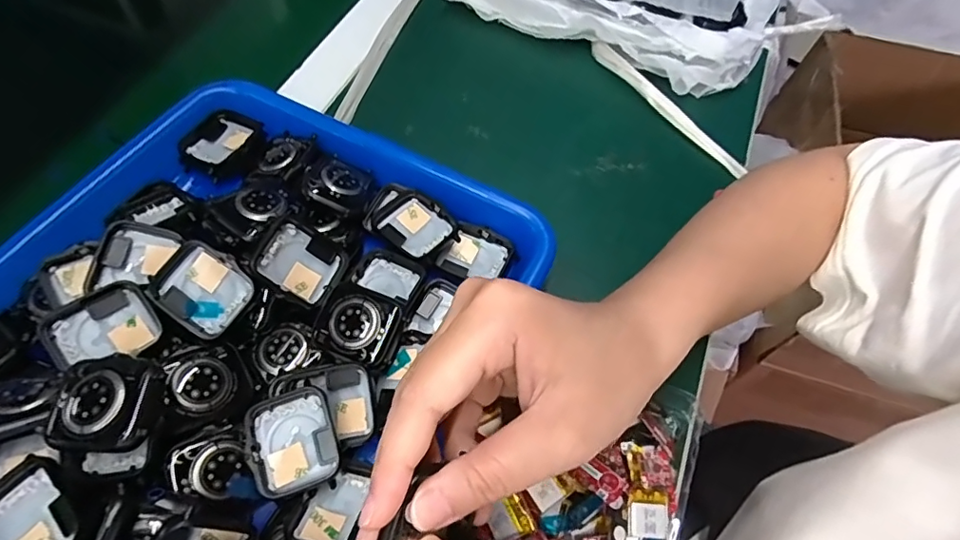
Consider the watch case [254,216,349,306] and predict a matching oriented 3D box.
[{"bbox_3d":[-0.090,-0.004,0.271,0.040,0.013,0.035,39,67,-28],"label":"watch case"}]

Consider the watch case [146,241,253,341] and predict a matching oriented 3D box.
[{"bbox_3d":[-0.133,0.008,0.257,0.041,0.009,0.036,37,77,0],"label":"watch case"}]

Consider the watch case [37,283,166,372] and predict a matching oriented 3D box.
[{"bbox_3d":[-0.170,0.027,0.244,0.041,0.011,0.034,-38,89,-28],"label":"watch case"}]

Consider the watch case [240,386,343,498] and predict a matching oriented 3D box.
[{"bbox_3d":[-0.082,0.075,0.237,0.037,0.011,0.041,-19,63,-14],"label":"watch case"}]

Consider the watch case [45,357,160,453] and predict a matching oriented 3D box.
[{"bbox_3d":[-0.149,0.052,0.212,0.040,0.010,0.036,1,60,-4],"label":"watch case"}]

